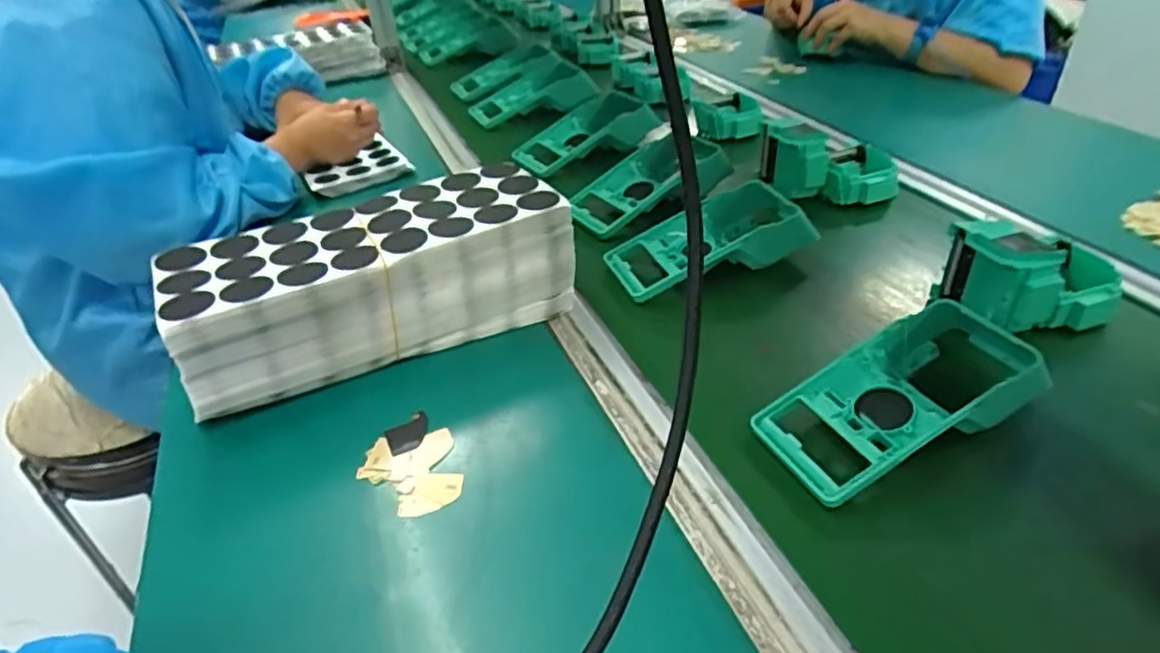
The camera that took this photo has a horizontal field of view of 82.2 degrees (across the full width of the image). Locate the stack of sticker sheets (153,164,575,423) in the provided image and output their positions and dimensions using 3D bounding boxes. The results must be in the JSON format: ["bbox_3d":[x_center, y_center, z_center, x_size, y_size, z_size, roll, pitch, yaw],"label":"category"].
[{"bbox_3d":[-0.163,-0.036,0.549,0.302,0.103,0.125,-19,39,-19],"label":"stack of sticker sheets"}]

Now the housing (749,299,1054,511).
[{"bbox_3d":[0.217,0.044,0.438,0.192,0.053,0.089,-17,38,-16],"label":"housing"}]

